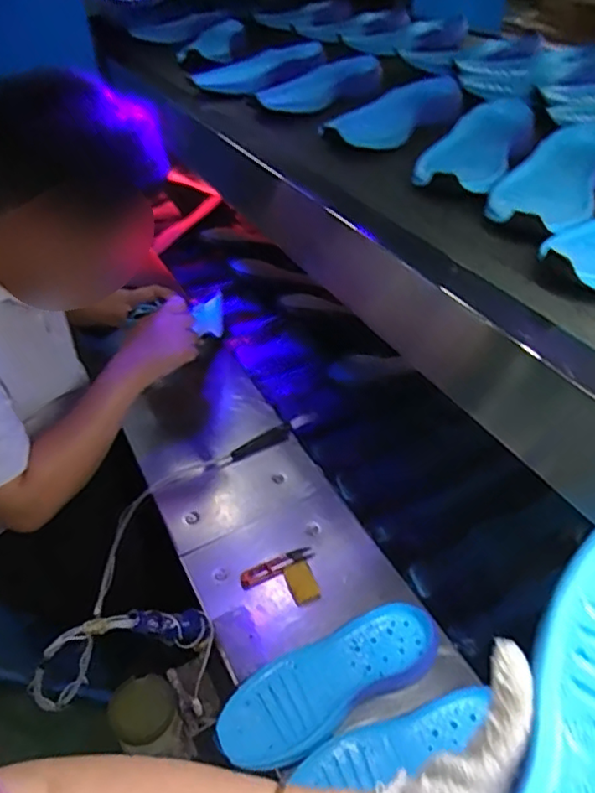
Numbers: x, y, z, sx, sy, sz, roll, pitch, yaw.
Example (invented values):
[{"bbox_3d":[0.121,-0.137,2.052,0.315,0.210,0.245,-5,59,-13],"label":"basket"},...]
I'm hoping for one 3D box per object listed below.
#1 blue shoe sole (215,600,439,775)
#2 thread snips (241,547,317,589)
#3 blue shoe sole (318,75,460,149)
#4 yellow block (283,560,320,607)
[{"bbox_3d":[0.036,0.308,0.646,0.250,0.026,0.091,-19,45,-24],"label":"blue shoe sole"},{"bbox_3d":[-0.026,0.221,0.776,0.100,0.012,0.023,-17,44,-22],"label":"thread snips"},{"bbox_3d":[0.139,-0.376,0.788,0.085,0.028,0.254,29,47,27],"label":"blue shoe sole"},{"bbox_3d":[0.005,0.238,0.755,0.032,0.012,0.054,-13,43,-18],"label":"yellow block"}]

